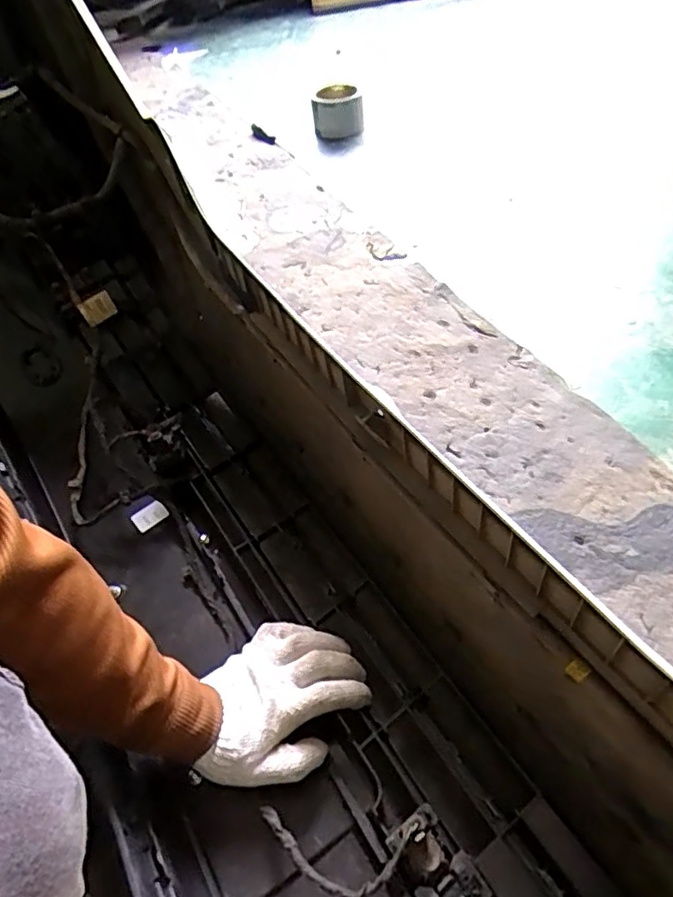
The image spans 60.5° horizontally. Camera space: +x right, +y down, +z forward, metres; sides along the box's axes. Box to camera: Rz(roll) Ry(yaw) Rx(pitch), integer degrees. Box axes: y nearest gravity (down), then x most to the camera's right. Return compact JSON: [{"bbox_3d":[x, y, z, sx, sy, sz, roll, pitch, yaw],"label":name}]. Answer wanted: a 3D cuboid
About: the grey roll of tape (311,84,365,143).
[{"bbox_3d":[0.004,-0.825,1.425,0.122,0.104,0.115,-3,50,4],"label":"grey roll of tape"}]

